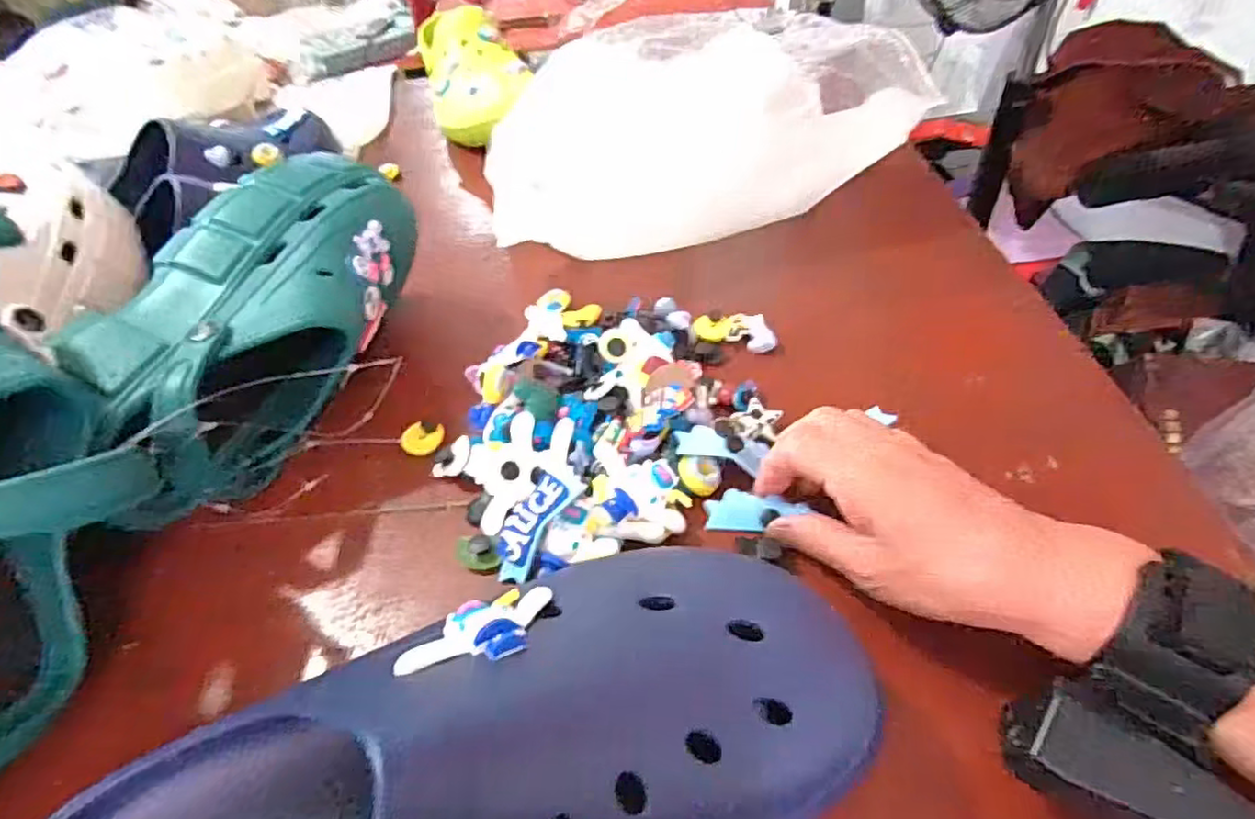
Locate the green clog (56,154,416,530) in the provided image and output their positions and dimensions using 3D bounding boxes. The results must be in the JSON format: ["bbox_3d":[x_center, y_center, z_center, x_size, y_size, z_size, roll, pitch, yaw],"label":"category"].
[{"bbox_3d":[-0.210,-0.047,0.390,0.111,0.110,0.241,8,48,14],"label":"green clog"}]

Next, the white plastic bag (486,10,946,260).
[{"bbox_3d":[0.046,-0.214,0.509,0.321,0.122,0.158,-4,46,3],"label":"white plastic bag"}]

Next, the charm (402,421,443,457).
[{"bbox_3d":[-0.123,0.017,0.393,0.023,0.009,0.019,-2,46,5],"label":"charm"}]

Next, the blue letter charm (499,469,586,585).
[{"bbox_3d":[-0.046,0.058,0.321,0.020,0.011,0.059,31,90,31],"label":"blue letter charm"}]

